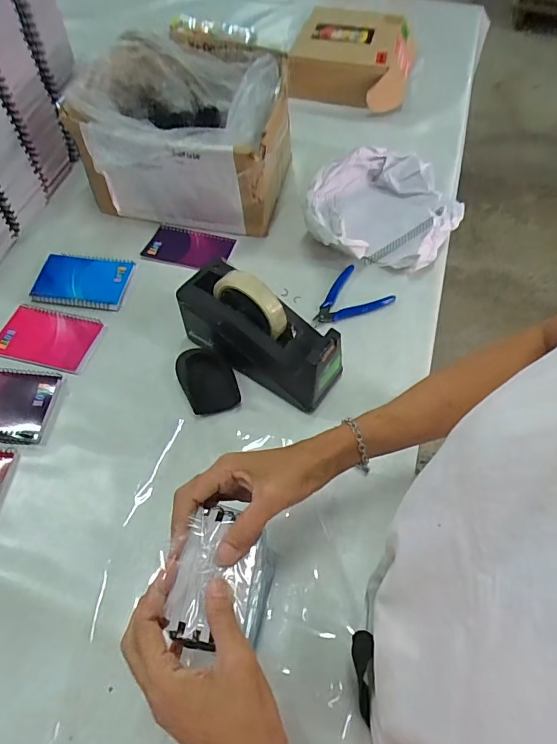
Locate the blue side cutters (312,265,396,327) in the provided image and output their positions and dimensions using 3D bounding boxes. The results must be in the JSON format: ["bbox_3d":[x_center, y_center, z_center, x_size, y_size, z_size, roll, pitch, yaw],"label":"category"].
[{"bbox_3d":[0.093,-0.100,0.638,0.112,0.011,0.088,-37,65,-20],"label":"blue side cutters"}]

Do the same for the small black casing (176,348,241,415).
[{"bbox_3d":[-0.086,0.012,0.557,0.063,0.026,0.085,-18,60,-10],"label":"small black casing"}]

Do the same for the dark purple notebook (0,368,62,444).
[{"bbox_3d":[-0.352,0.038,0.562,0.141,0.008,0.096,4,58,3],"label":"dark purple notebook"}]

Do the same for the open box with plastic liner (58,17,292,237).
[{"bbox_3d":[-0.142,-0.381,0.717,0.298,0.160,0.303,8,59,5],"label":"open box with plastic liner"}]

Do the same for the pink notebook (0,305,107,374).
[{"bbox_3d":[-0.314,-0.048,0.614,0.138,0.006,0.086,12,59,8],"label":"pink notebook"}]

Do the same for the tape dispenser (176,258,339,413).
[{"bbox_3d":[-0.025,-0.049,0.543,0.210,0.118,0.079,35,65,20],"label":"tape dispenser"}]

